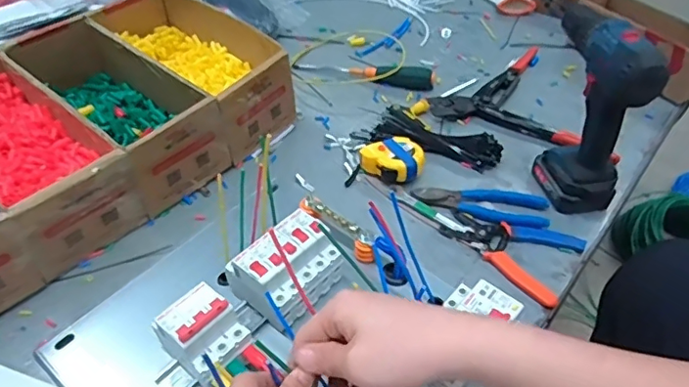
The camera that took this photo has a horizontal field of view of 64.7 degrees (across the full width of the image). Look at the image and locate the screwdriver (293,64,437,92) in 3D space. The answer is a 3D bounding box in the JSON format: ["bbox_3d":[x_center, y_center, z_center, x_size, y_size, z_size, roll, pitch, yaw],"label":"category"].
[{"bbox_3d":[0.032,-0.202,0.882,0.229,0.027,0.040,15,46,13],"label":"screwdriver"}]

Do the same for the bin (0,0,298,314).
[{"bbox_3d":[-0.342,-0.079,0.690,0.319,0.121,0.537,31,52,27],"label":"bin"}]

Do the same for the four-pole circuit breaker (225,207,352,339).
[{"bbox_3d":[-0.055,0.076,0.543,0.071,0.080,0.094,32,52,27],"label":"four-pole circuit breaker"}]

